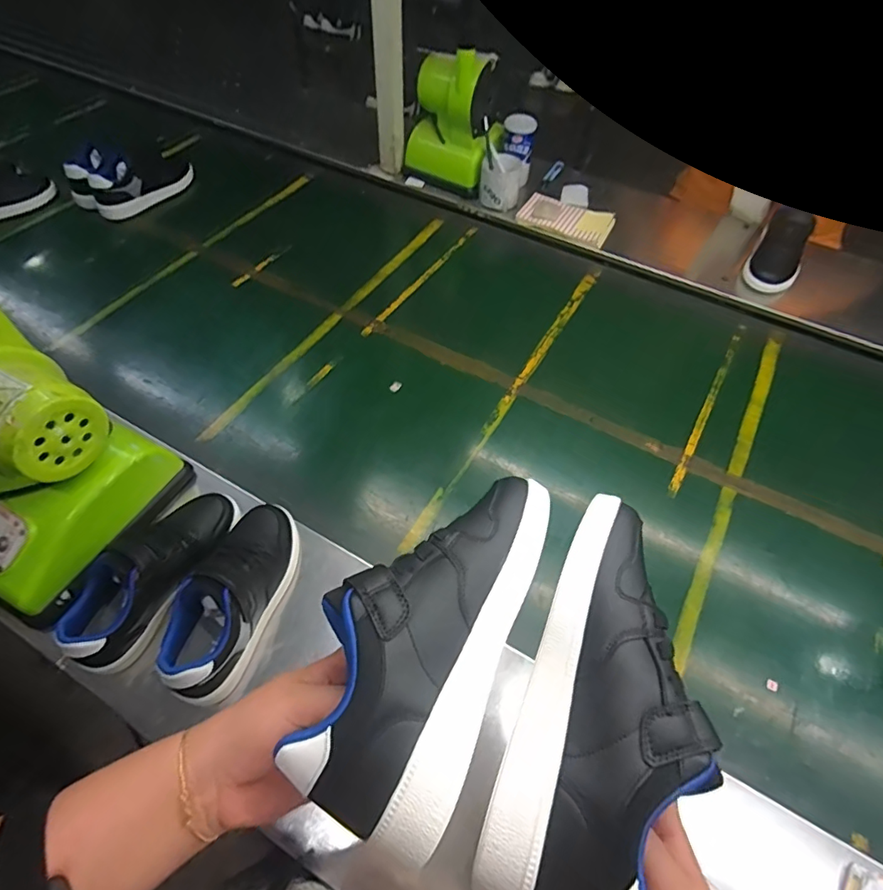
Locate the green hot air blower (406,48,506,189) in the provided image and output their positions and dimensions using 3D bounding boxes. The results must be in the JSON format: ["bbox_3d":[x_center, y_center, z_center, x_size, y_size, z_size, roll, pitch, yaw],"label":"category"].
[{"bbox_3d":[0.028,-0.668,1.022,0.179,0.217,0.095,27,59,15],"label":"green hot air blower"}]

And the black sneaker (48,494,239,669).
[{"bbox_3d":[-0.316,0.135,0.559,0.078,0.082,0.218,25,59,14],"label":"black sneaker"}]

